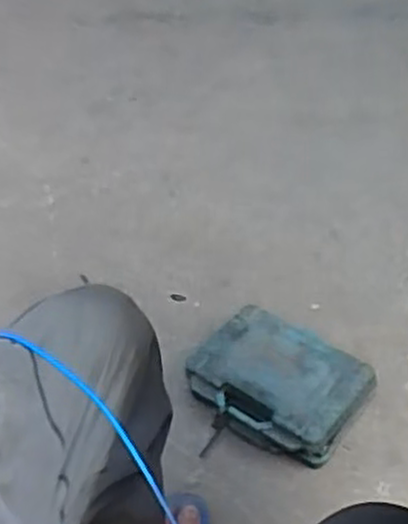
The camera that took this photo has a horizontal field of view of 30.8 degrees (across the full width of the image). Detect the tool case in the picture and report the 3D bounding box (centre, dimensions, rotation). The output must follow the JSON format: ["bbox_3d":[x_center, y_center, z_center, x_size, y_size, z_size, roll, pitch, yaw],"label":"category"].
[{"bbox_3d":[0.108,0.184,1.129,0.252,0.065,0.190,25,54,26],"label":"tool case"}]

